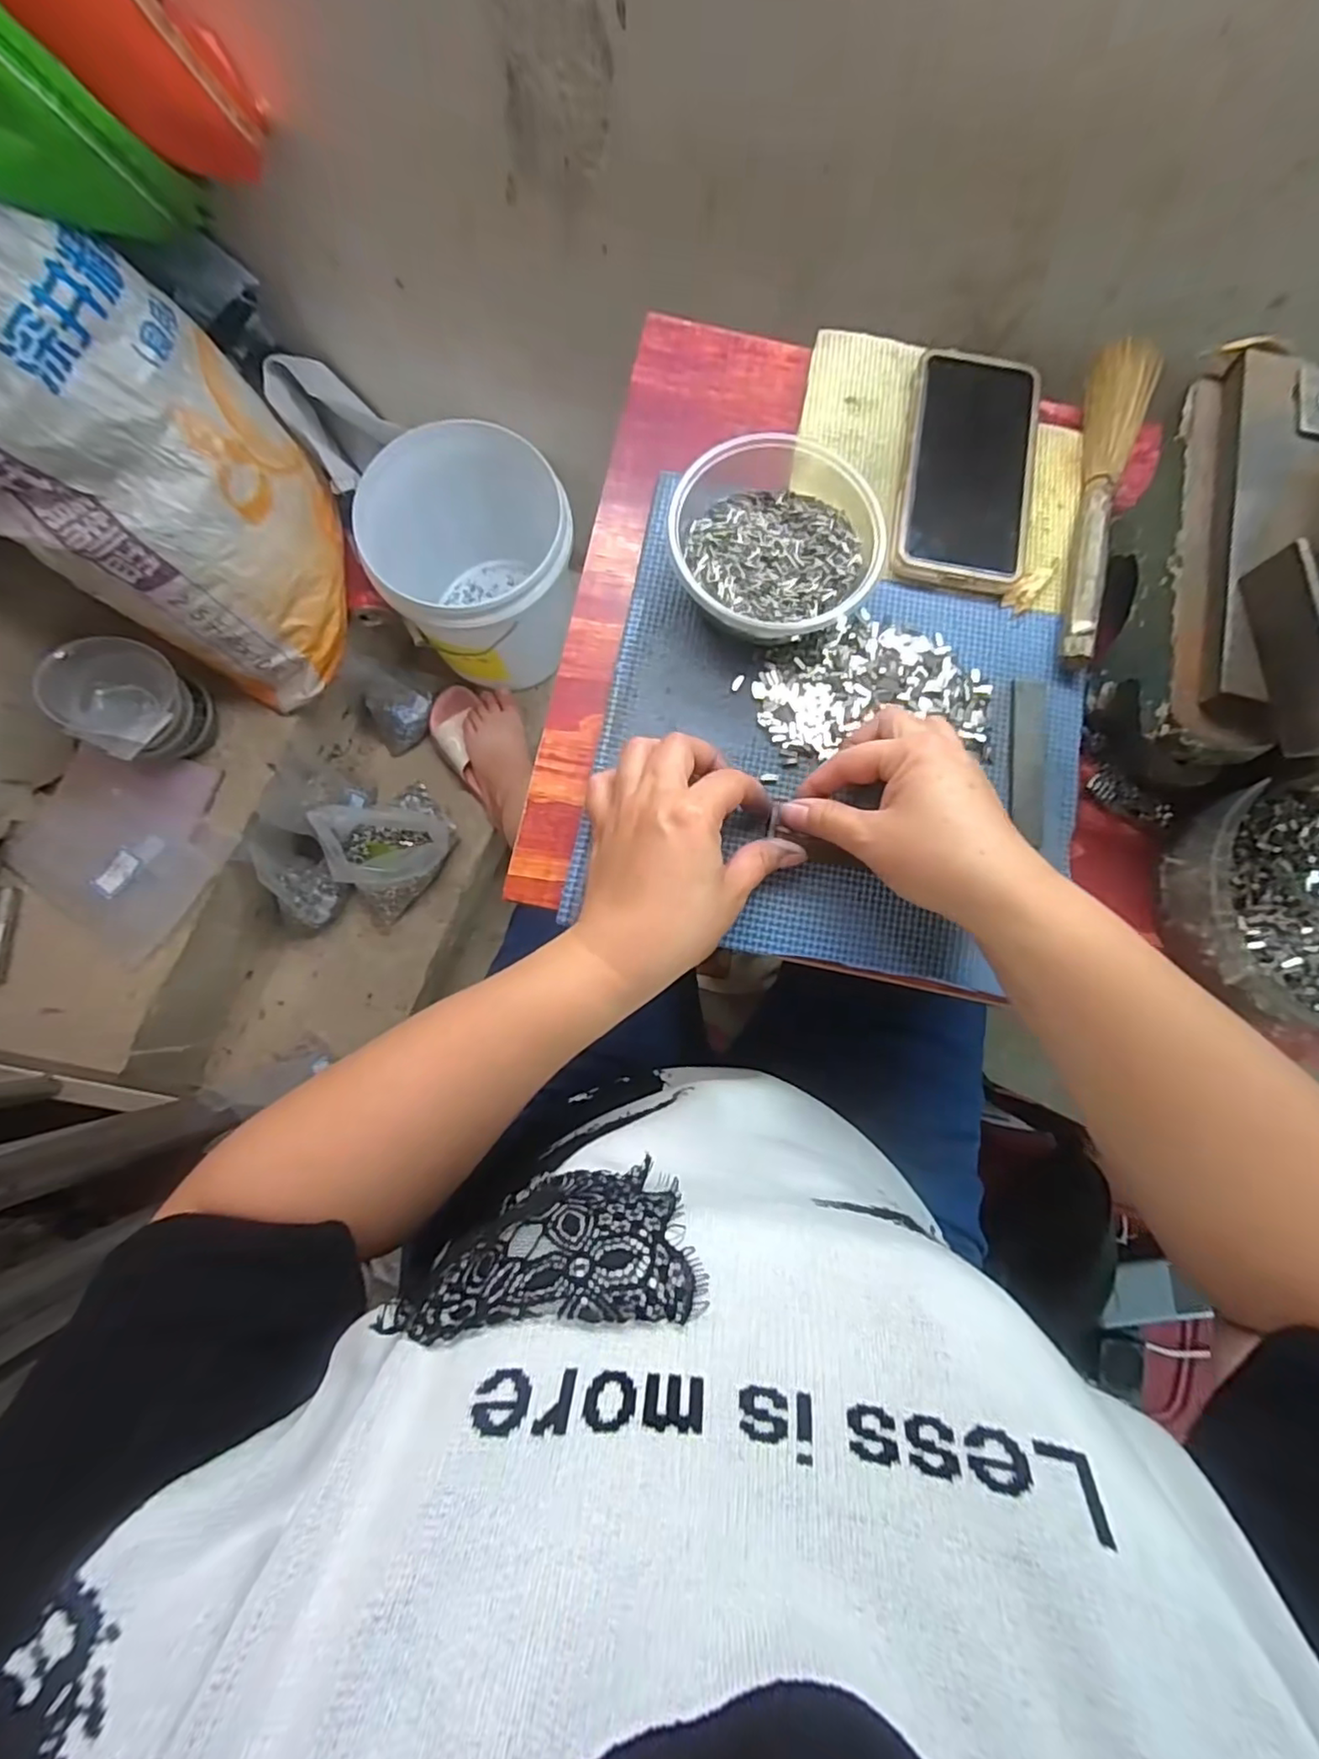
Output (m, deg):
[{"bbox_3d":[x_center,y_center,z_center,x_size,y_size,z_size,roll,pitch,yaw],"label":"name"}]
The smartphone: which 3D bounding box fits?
[{"bbox_3d":[0.188,-0.252,0.384,0.077,0.010,0.156,11,80,-1],"label":"smartphone"}]

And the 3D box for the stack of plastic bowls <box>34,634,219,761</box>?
[{"bbox_3d":[-0.621,-0.204,0.754,0.107,0.145,0.125,23,80,1],"label":"stack of plastic bowls"}]

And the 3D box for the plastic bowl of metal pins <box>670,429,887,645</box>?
[{"bbox_3d":[0.063,-0.182,0.351,0.112,0.051,0.105,1,81,-3],"label":"plastic bowl of metal pins"}]

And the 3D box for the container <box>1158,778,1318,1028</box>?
[{"bbox_3d":[0.357,0.017,0.339,0.154,0.038,0.127,9,80,-2],"label":"container"}]

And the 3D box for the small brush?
[{"bbox_3d":[0.270,-0.233,0.379,0.036,0.019,0.226,17,80,0],"label":"small brush"}]

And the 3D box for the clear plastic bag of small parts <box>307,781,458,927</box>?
[{"bbox_3d":[-0.392,-0.048,0.908,0.180,0.139,0.150,-41,85,-9],"label":"clear plastic bag of small parts"}]

